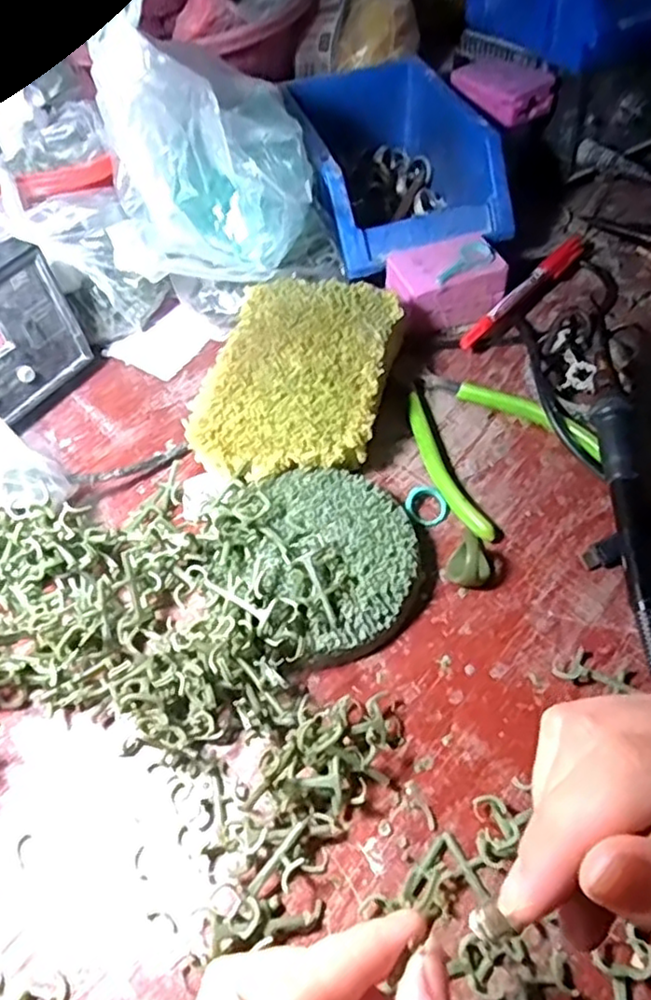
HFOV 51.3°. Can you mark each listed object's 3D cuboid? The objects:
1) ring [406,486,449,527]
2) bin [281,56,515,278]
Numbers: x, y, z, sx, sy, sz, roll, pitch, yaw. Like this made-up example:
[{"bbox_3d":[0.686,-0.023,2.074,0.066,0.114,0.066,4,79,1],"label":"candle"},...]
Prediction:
[{"bbox_3d":[0.054,0.002,0.366,0.022,0.007,0.024,-2,53,2],"label":"ring"},{"bbox_3d":[0.048,-0.245,0.498,0.121,0.068,0.187,-12,54,-6],"label":"bin"}]

